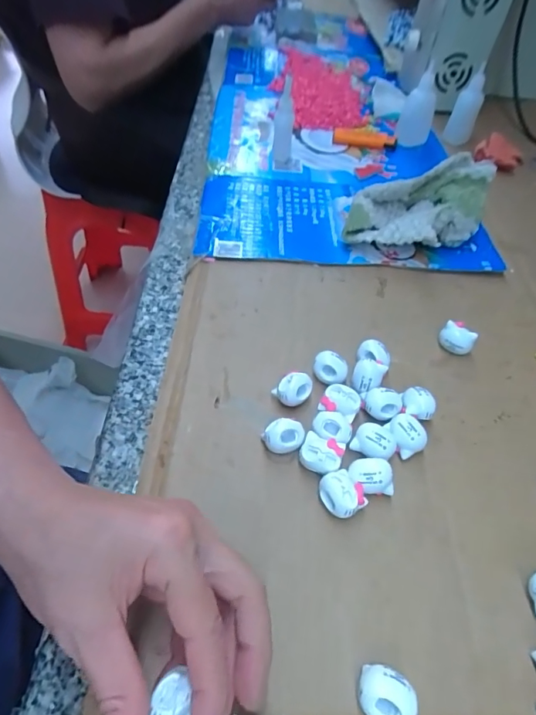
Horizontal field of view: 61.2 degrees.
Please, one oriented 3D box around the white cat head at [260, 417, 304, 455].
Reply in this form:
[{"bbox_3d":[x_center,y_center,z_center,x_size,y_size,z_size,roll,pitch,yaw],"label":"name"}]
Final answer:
[{"bbox_3d":[0.009,0.052,0.289,0.026,0.022,0.016,10,50,4],"label":"white cat head"}]

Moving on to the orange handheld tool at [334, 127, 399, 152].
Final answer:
[{"bbox_3d":[0.122,-0.276,0.571,0.080,0.015,0.017,14,50,7],"label":"orange handheld tool"}]

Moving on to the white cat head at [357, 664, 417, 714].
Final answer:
[{"bbox_3d":[0.053,0.155,0.207,0.026,0.019,0.021,19,51,12],"label":"white cat head"}]

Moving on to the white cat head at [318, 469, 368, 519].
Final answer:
[{"bbox_3d":[0.044,0.081,0.268,0.023,0.017,0.026,-31,58,-27],"label":"white cat head"}]

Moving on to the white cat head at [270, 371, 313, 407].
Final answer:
[{"bbox_3d":[0.019,0.023,0.314,0.023,0.018,0.021,2,50,-2],"label":"white cat head"}]

